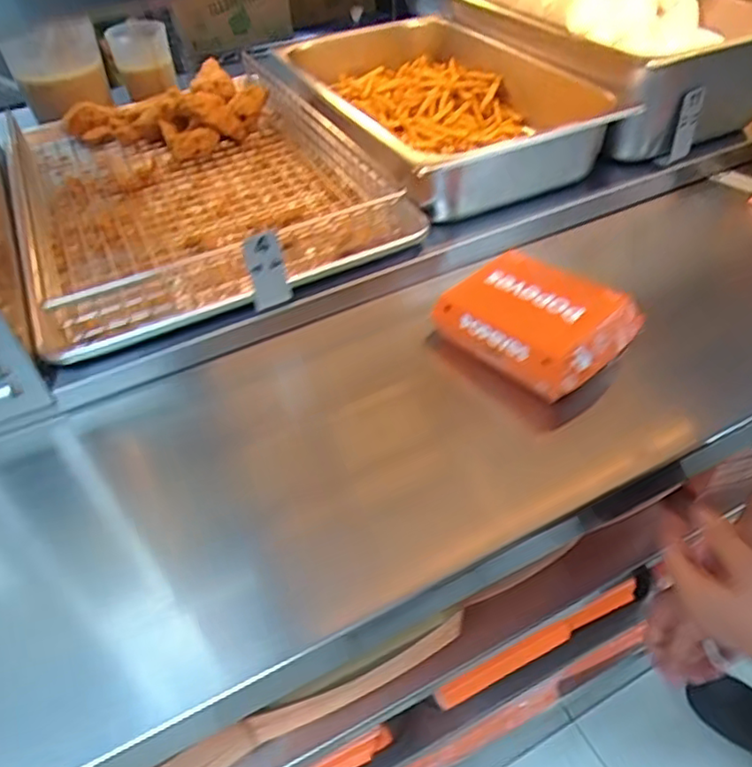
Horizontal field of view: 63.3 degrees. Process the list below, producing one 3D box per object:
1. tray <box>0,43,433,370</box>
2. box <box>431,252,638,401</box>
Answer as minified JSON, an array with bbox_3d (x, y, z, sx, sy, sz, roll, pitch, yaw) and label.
[{"bbox_3d":[-0.253,-0.303,0.856,0.447,0.084,0.588,-20,49,-16],"label":"tray"},{"bbox_3d":[0.161,-0.065,0.627,0.171,0.058,0.117,33,56,30],"label":"box"}]

